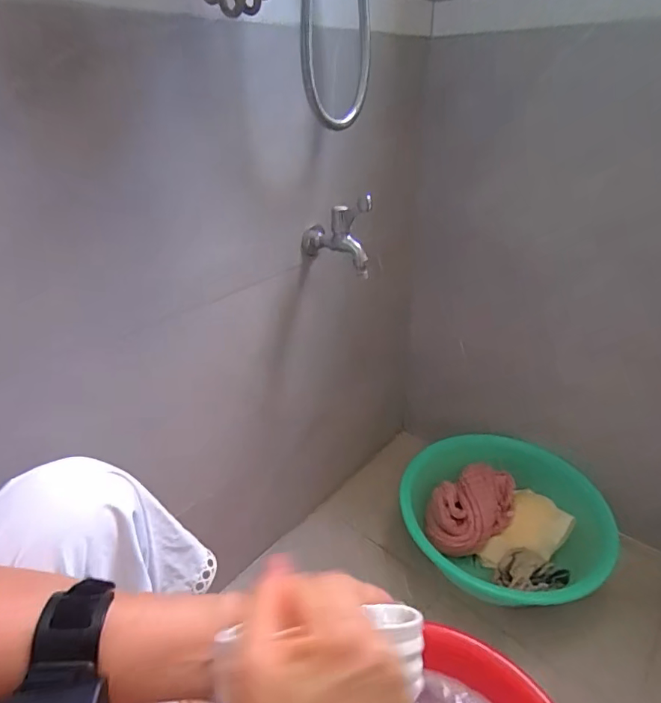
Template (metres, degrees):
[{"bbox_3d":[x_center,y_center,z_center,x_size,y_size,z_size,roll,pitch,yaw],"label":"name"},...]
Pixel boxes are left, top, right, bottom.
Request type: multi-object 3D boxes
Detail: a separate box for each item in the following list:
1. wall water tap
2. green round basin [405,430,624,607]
[{"bbox_3d":[0.012,-0.171,0.676,0.109,0.106,0.043,15,34,28],"label":"wall water tap"},{"bbox_3d":[0.305,0.321,0.850,0.347,0.150,0.309,19,35,32],"label":"green round basin"}]

